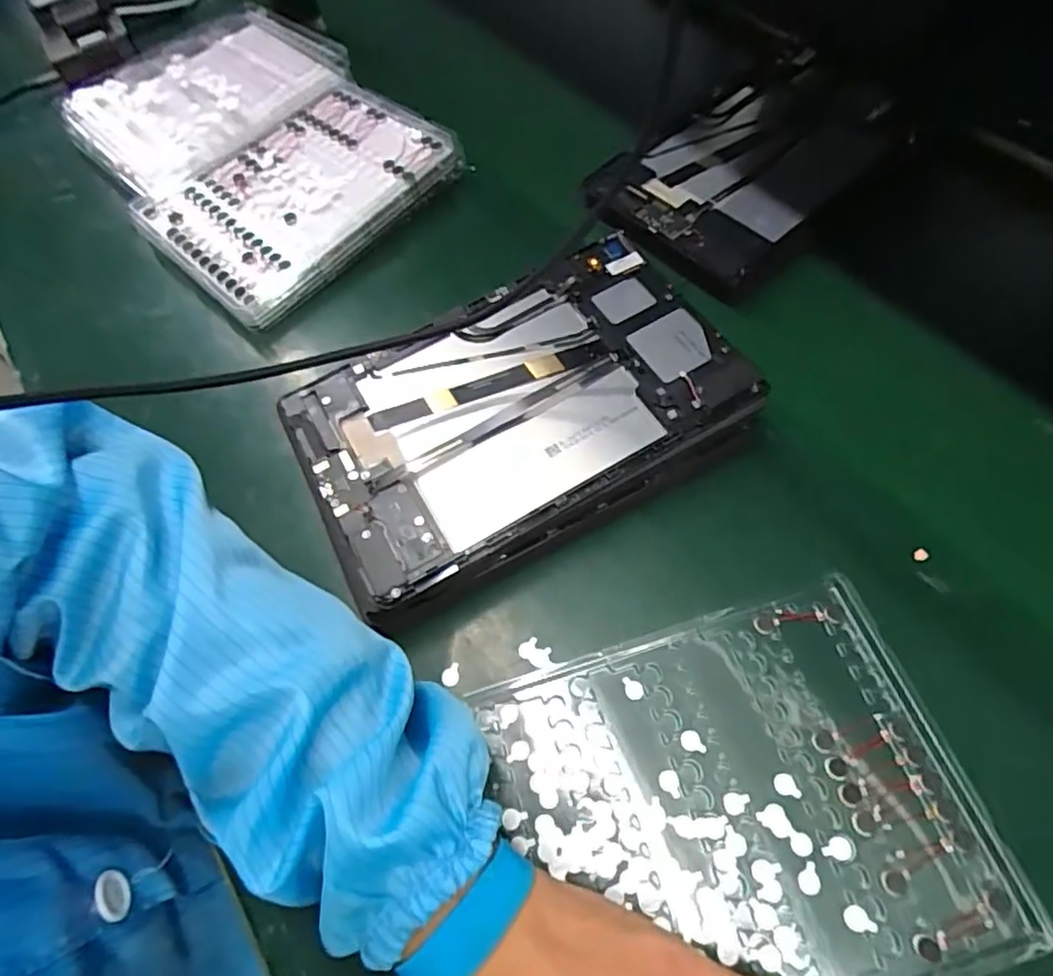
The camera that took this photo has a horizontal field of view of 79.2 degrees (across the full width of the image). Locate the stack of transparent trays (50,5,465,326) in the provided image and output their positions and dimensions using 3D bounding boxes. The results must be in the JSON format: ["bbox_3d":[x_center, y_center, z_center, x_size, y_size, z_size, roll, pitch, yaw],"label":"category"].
[{"bbox_3d":[-0.239,-0.301,0.540,0.220,0.027,0.381,-38,64,-10],"label":"stack of transparent trays"}]

